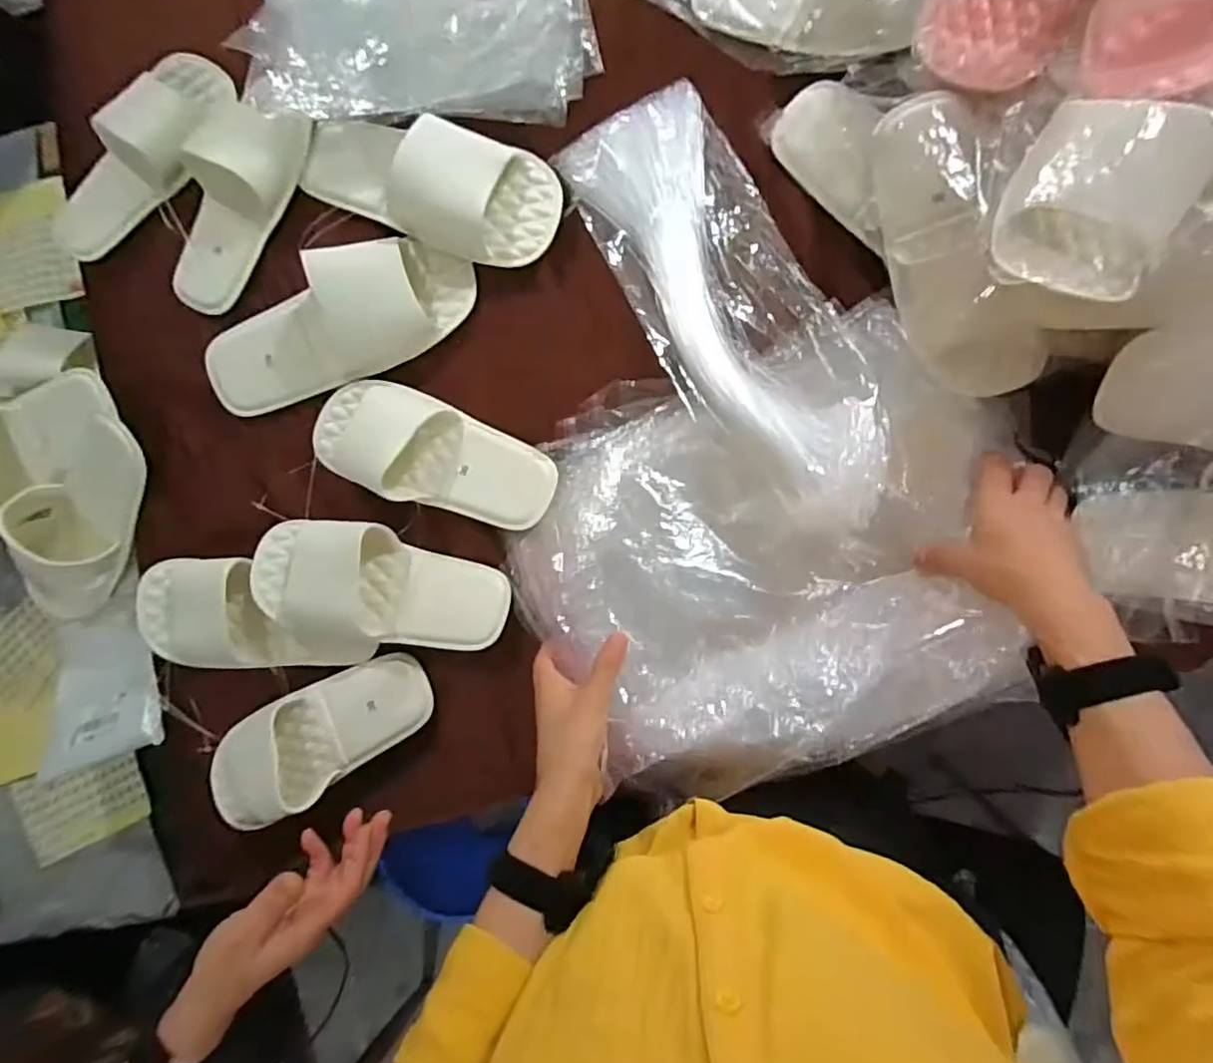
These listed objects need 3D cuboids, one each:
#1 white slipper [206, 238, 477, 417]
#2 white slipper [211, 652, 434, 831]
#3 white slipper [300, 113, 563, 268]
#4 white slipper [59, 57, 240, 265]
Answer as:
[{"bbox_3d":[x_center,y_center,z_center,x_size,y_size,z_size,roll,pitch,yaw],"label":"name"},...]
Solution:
[{"bbox_3d":[-0.258,-0.192,0.571,0.272,0.060,0.104,-25,85,5],"label":"white slipper"},{"bbox_3d":[-0.270,0.195,0.560,0.227,0.048,0.100,-25,85,5],"label":"white slipper"},{"bbox_3d":[-0.174,-0.328,0.566,0.265,0.054,0.105,18,89,7],"label":"white slipper"},{"bbox_3d":[-0.485,-0.385,0.635,0.237,0.067,0.121,-31,84,19],"label":"white slipper"}]

